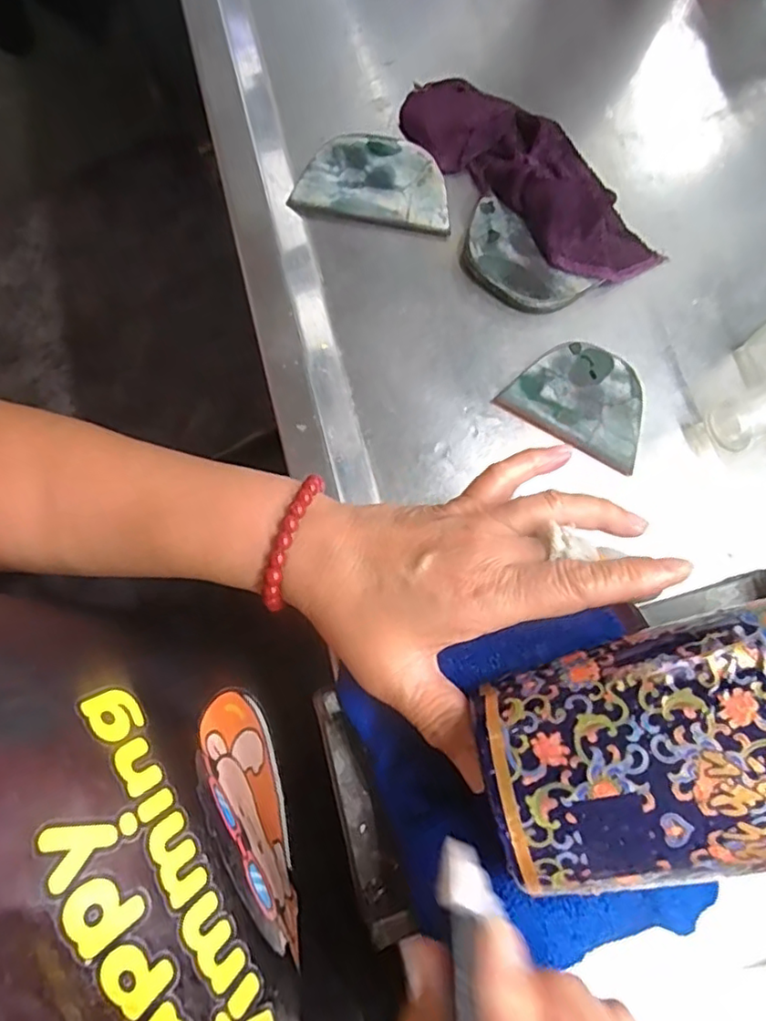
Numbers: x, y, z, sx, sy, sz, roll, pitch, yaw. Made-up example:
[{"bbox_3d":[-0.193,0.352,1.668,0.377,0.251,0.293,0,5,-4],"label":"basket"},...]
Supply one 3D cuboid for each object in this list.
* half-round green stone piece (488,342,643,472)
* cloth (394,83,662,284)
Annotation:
[{"bbox_3d":[0.114,-0.066,0.345,0.080,0.010,0.059,28,79,3],"label":"half-round green stone piece"},{"bbox_3d":[0.086,-0.206,0.375,0.058,0.025,0.179,-41,83,-9],"label":"cloth"}]

